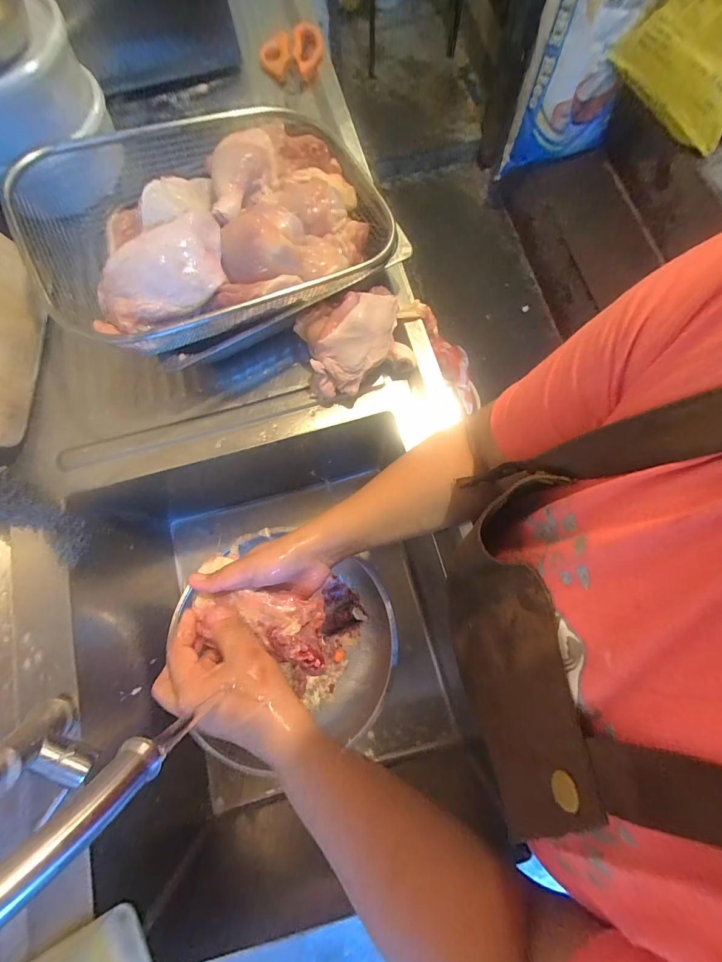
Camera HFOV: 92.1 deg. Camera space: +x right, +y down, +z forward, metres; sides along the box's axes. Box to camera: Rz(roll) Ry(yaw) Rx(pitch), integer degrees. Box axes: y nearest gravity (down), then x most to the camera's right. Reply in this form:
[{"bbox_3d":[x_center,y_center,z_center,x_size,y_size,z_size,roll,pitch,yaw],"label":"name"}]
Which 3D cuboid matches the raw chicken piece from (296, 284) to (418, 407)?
[{"bbox_3d":[-0.007,-0.162,0.414,0.127,0.075,0.104,-21,77,-4],"label":"raw chicken piece"}]

